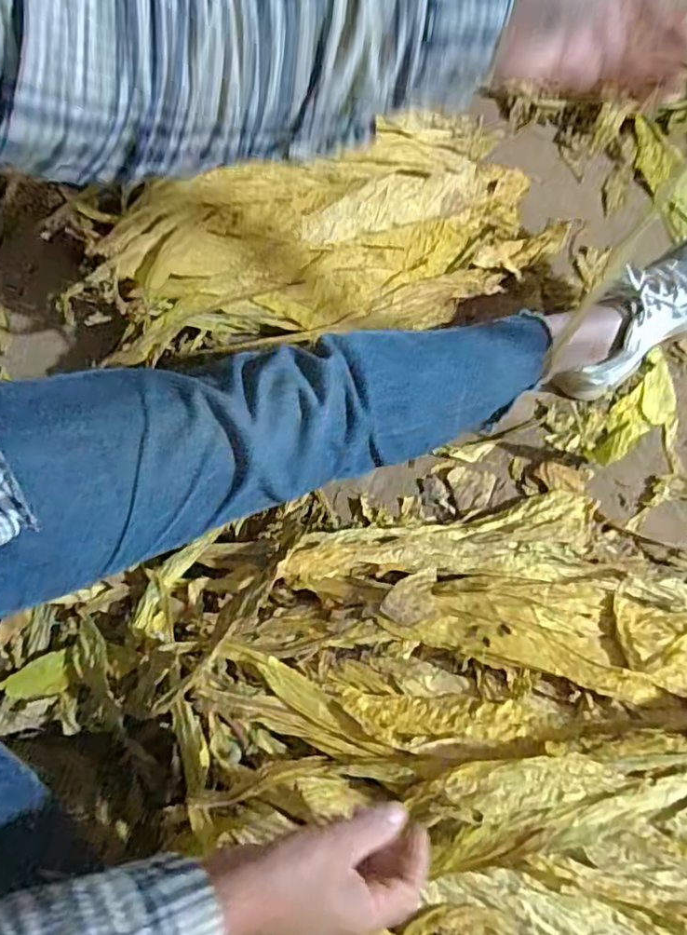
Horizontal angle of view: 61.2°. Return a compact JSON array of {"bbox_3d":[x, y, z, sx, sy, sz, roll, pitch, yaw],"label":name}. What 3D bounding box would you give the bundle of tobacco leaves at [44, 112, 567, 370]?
[{"bbox_3d":[-0.011,-0.274,0.706,0.626,0.193,0.200,-20,74,-9],"label":"bundle of tobacco leaves"}]

